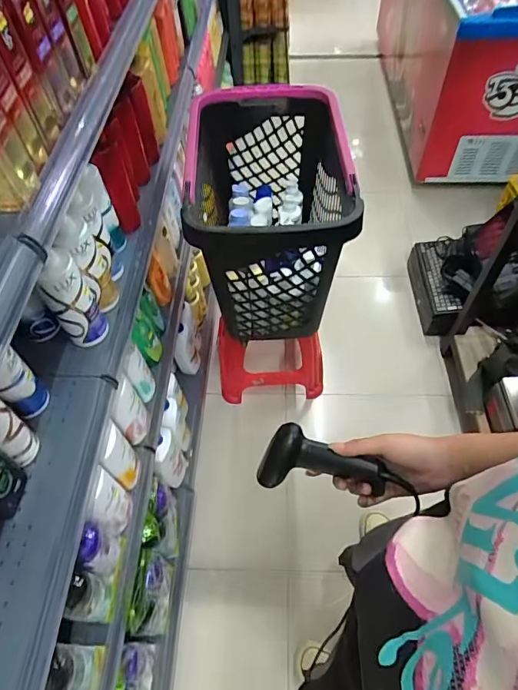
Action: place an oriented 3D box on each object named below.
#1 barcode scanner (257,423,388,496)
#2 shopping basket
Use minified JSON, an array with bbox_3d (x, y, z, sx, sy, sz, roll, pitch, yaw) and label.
[{"bbox_3d":[0.073,0.139,0.565,0.148,0.056,0.079,2,96,15],"label":"barcode scanner"},{"bbox_3d":[0.013,-0.333,1.168,0.361,0.420,0.513,-7,55,-4],"label":"shopping basket"}]

